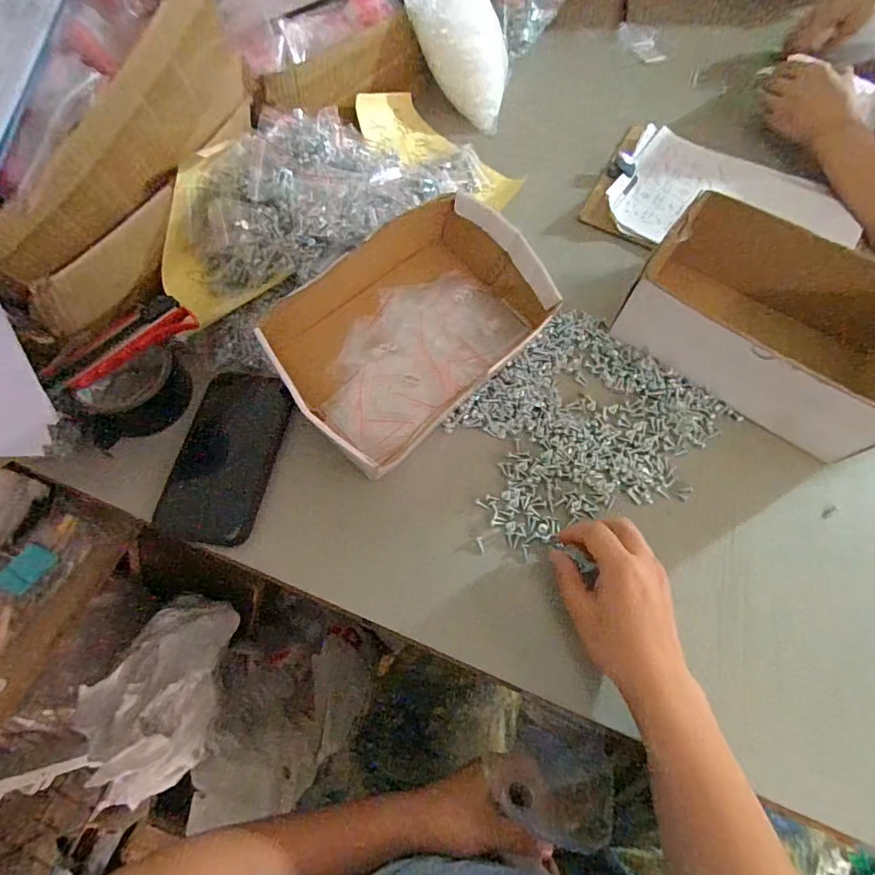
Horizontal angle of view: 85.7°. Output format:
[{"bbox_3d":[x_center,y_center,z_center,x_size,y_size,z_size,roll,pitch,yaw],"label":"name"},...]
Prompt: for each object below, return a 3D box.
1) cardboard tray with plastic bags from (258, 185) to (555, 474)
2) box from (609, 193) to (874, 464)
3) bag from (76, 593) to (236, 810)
[{"bbox_3d":[-0.029,-0.108,0.449,0.253,0.086,0.182,-38,72,-18],"label":"cardboard tray with plastic bags"},{"bbox_3d":[0.324,-0.119,0.460,0.250,0.088,0.177,34,68,13],"label":"box"},{"bbox_3d":[-0.366,0.335,0.612,0.148,0.074,0.242,9,65,1],"label":"bag"}]

